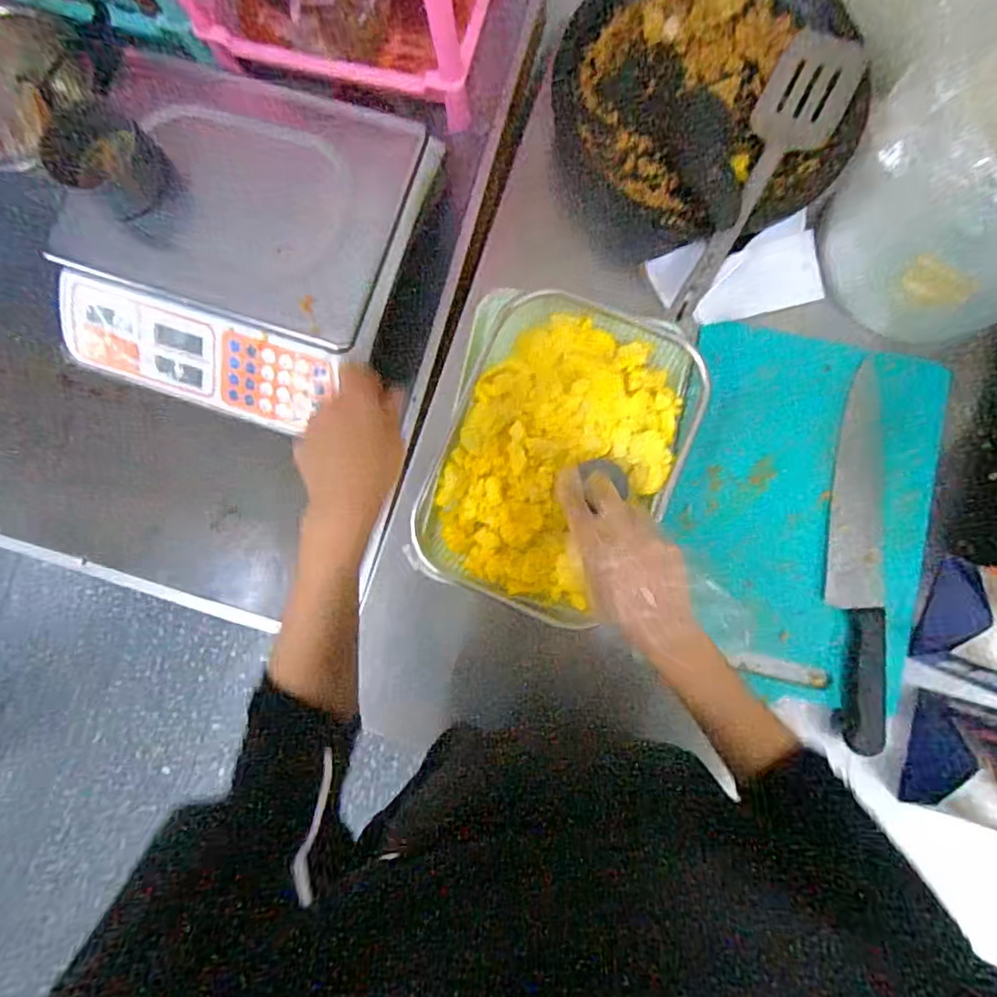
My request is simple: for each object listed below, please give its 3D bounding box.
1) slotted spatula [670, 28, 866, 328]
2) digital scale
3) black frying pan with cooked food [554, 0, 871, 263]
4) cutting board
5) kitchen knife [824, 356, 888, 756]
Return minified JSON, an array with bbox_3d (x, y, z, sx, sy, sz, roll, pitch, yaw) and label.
[{"bbox_3d":[0.245,-0.293,0.554,0.076,0.039,0.318,28,86,6],"label":"slotted spatula"},{"bbox_3d":[-0.259,-0.256,0.600,0.328,0.098,0.330,19,85,5],"label":"digital scale"},{"bbox_3d":[0.190,-0.393,0.594,0.262,0.061,0.305,-8,83,2],"label":"black frying pan with cooked food"},{"bbox_3d":[0.302,0.011,0.578,0.246,0.019,0.351,10,88,6],"label":"cutting board"},{"bbox_3d":[0.344,0.052,0.561,0.053,0.019,0.356,4,84,4],"label":"kitchen knife"}]

